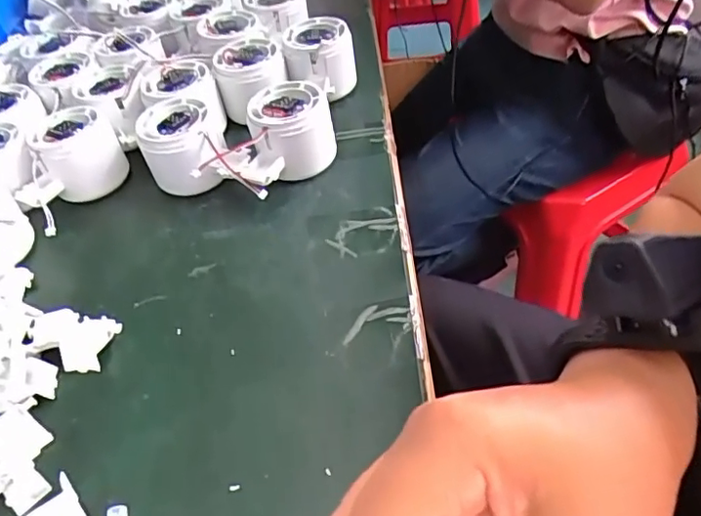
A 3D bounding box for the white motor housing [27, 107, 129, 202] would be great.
[{"bbox_3d":[-0.202,-0.078,0.439,0.054,0.052,0.051,-26,48,-15],"label":"white motor housing"}]

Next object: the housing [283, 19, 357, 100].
[{"bbox_3d":[-0.028,-0.167,0.495,0.056,0.055,0.054,-4,46,5],"label":"housing"}]

